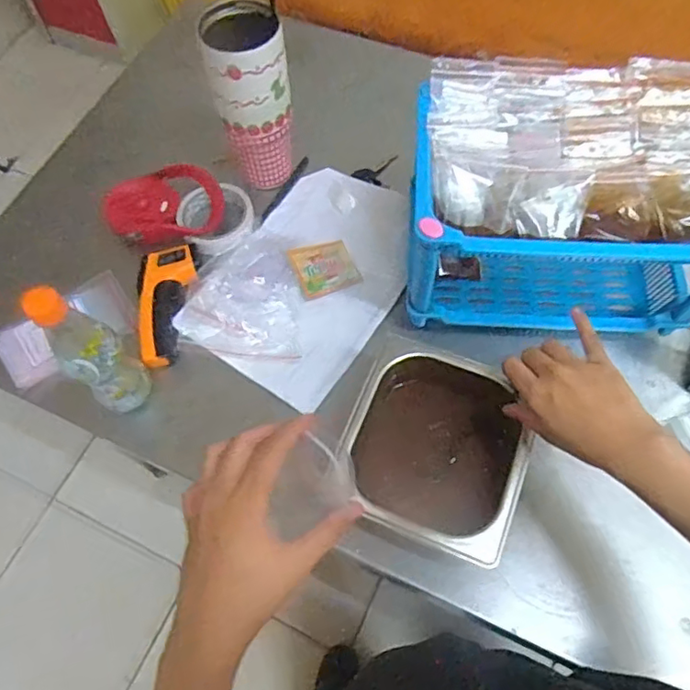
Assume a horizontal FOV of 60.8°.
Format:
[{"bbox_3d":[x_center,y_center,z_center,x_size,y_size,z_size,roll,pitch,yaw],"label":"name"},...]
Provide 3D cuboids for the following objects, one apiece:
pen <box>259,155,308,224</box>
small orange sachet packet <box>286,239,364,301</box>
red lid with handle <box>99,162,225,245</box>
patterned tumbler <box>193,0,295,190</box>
[{"bbox_3d":[-0.079,-0.203,0.774,0.015,0.008,0.118,28,70,15],"label":"pen"},{"bbox_3d":[-0.024,-0.095,0.722,0.074,0.009,0.064,-20,85,-13],"label":"small orange sachet packet"},{"bbox_3d":[-0.229,-0.176,0.754,0.143,0.050,0.100,-17,66,-4],"label":"red lid with handle"},{"bbox_3d":[-0.106,-0.288,0.705,0.088,0.211,0.085,-13,65,-3],"label":"patterned tumbler"}]

